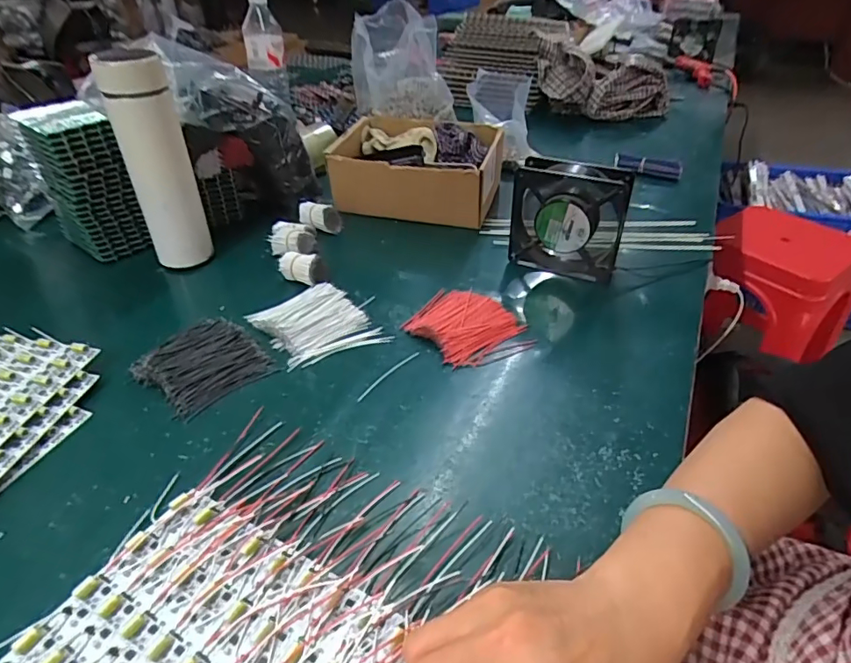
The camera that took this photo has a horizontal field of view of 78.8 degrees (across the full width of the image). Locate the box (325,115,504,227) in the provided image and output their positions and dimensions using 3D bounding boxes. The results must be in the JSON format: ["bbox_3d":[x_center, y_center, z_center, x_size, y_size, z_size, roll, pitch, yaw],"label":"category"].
[{"bbox_3d":[-0.010,-0.230,0.735,0.218,0.087,0.173,9,39,11],"label":"box"}]

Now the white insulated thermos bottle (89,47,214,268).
[{"bbox_3d":[-0.287,-0.180,0.561,0.063,0.218,0.067,-14,40,-18],"label":"white insulated thermos bottle"}]

